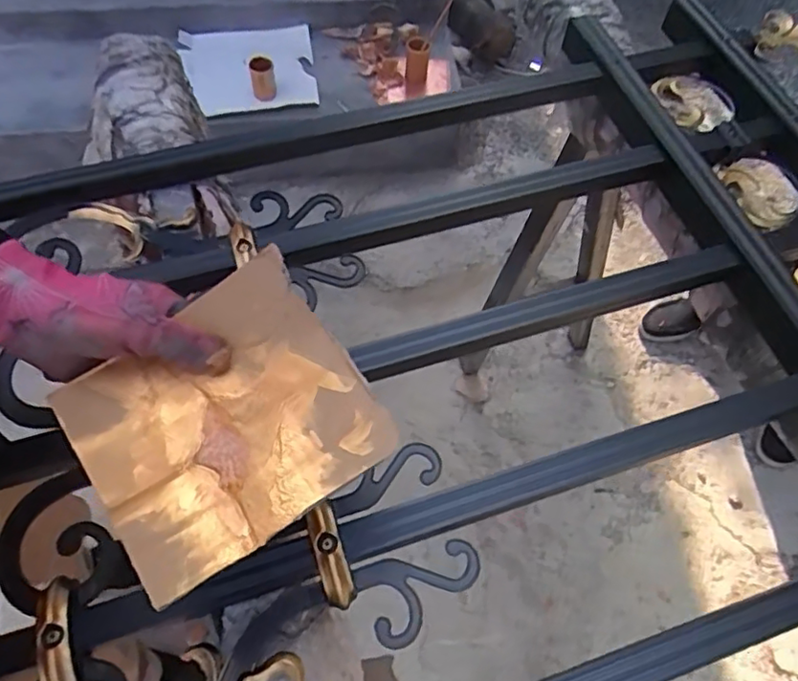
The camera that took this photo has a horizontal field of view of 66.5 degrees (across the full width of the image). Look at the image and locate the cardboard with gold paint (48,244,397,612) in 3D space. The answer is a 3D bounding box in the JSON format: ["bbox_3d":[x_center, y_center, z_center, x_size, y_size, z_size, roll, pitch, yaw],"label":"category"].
[{"bbox_3d":[-0.097,0.044,0.342,0.150,0.022,0.137,-33,75,-15],"label":"cardboard with gold paint"}]

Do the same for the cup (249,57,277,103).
[{"bbox_3d":[-0.297,-0.571,1.321,0.054,0.078,0.060,-10,63,-9],"label":"cup"}]

